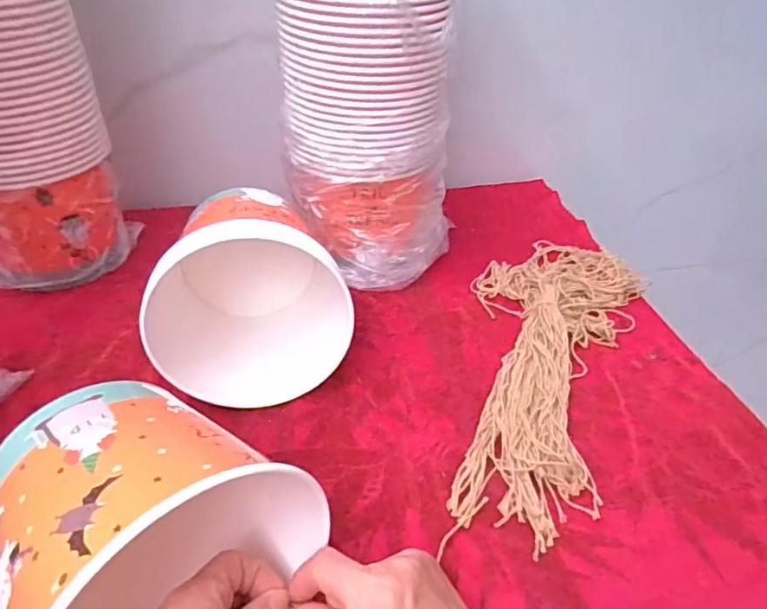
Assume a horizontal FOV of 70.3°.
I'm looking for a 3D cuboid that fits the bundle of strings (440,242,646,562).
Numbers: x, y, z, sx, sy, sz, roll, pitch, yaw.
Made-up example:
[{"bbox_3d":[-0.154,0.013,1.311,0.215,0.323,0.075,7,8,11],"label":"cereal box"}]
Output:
[{"bbox_3d":[0.154,0.046,0.530,0.155,0.026,0.408,14,40,16],"label":"bundle of strings"}]

